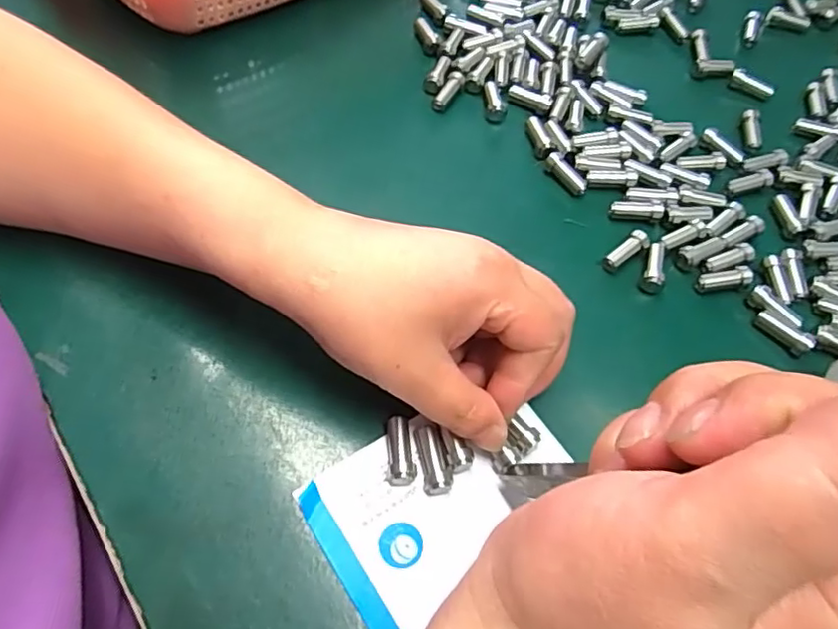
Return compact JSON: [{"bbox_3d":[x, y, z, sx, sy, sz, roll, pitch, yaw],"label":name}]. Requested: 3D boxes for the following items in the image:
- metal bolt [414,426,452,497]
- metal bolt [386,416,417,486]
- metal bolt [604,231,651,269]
[{"bbox_3d":[0.005,0.059,0.251,0.010,0.010,0.027,-9,62,-8],"label":"metal bolt"},{"bbox_3d":[-0.007,0.055,0.251,0.011,0.009,0.027,1,61,-3],"label":"metal bolt"},{"bbox_3d":[0.106,-0.032,0.314,0.026,0.008,0.011,-39,70,-21],"label":"metal bolt"}]

